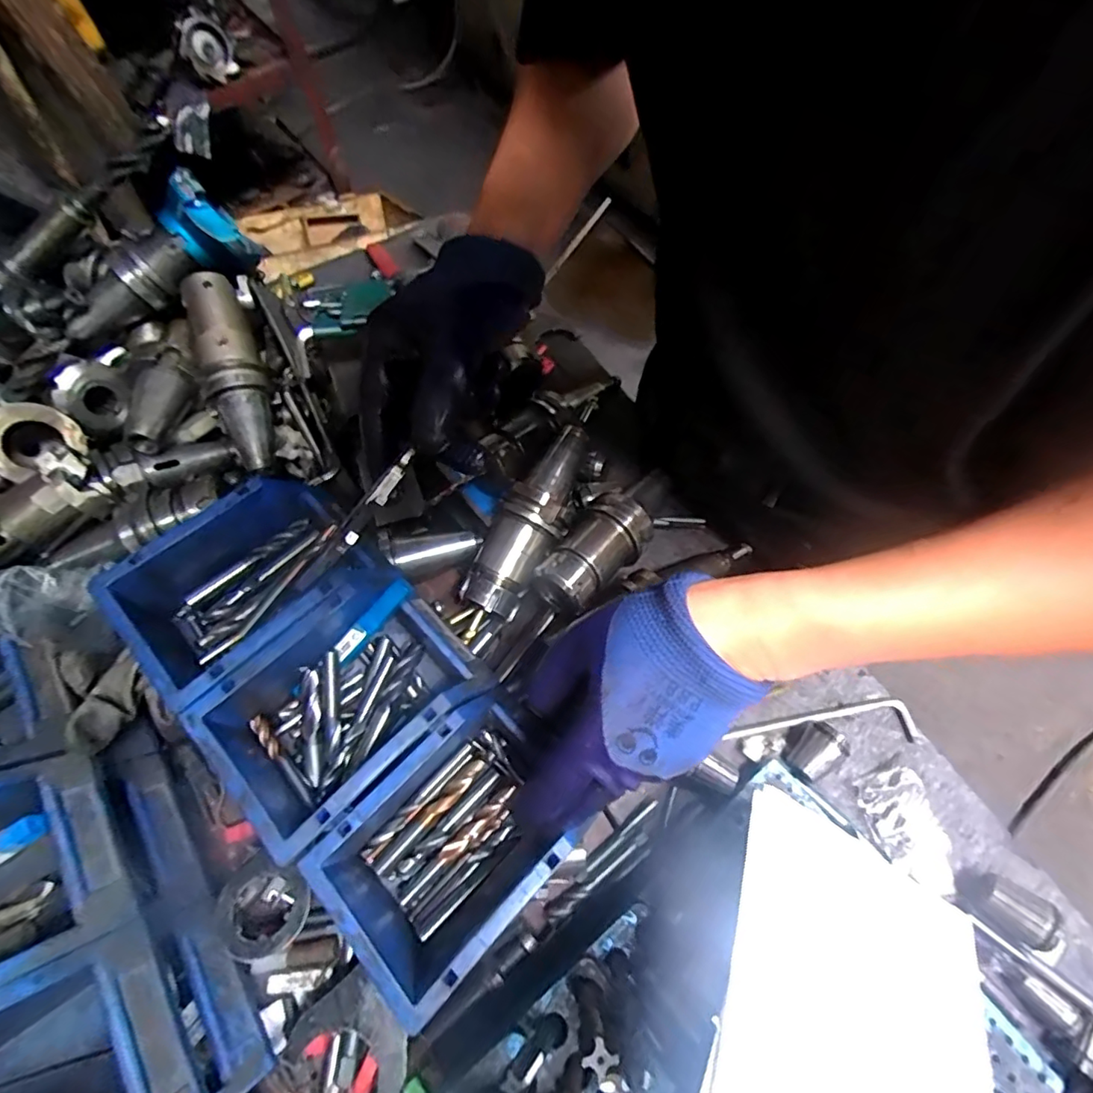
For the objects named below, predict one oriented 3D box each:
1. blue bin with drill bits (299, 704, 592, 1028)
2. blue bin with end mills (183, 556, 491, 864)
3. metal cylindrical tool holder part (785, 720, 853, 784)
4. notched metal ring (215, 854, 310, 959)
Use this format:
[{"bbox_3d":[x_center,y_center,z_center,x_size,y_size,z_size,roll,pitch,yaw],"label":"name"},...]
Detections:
[{"bbox_3d":[-0.055,0.180,0.334,0.101,0.064,0.141,41,72,18],"label":"blue bin with drill bits"},{"bbox_3d":[-0.126,0.100,0.351,0.109,0.074,0.149,40,71,17],"label":"blue bin with end mills"},{"bbox_3d":[0.199,0.152,0.406,0.041,0.028,0.032,-32,68,-13],"label":"metal cylindrical tool holder part"},{"bbox_3d":[-0.186,0.237,0.355,0.054,0.018,0.052,20,66,10],"label":"notched metal ring"}]

